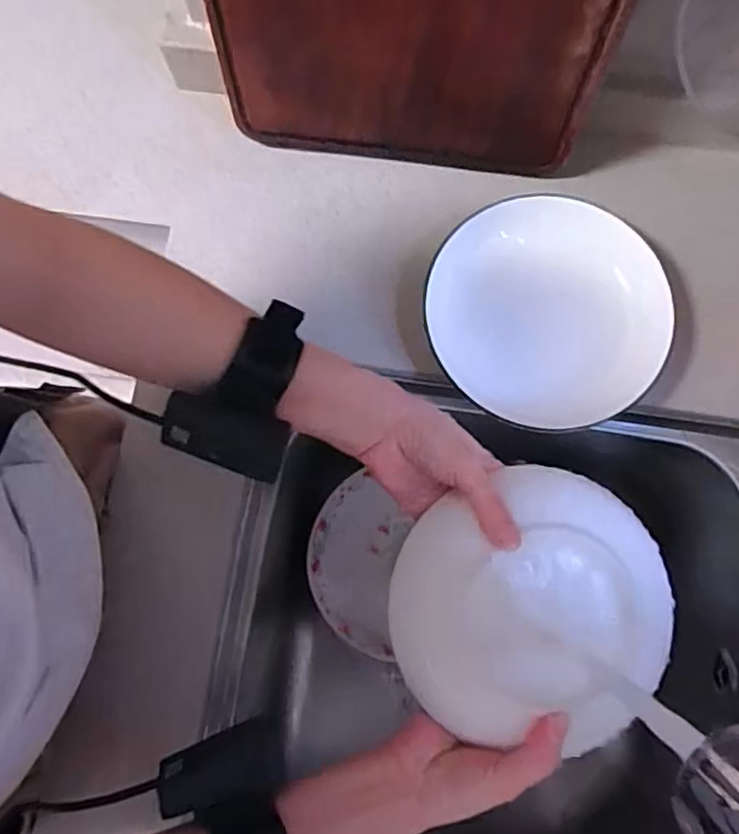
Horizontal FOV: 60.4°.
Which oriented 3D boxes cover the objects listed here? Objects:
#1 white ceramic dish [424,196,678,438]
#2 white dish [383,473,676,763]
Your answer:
[{"bbox_3d":[0.128,-0.076,0.471,0.163,0.052,0.170,0,78,1],"label":"white ceramic dish"},{"bbox_3d":[0.102,0.112,0.380,0.167,0.054,0.163,0,78,1],"label":"white dish"}]

